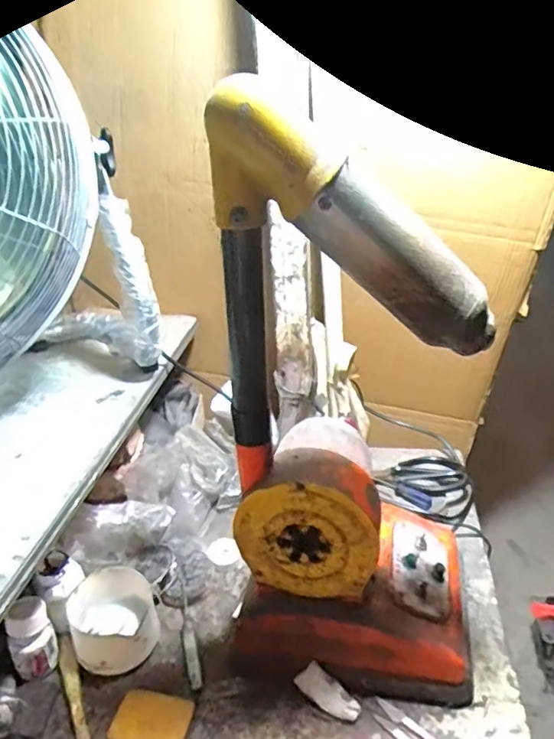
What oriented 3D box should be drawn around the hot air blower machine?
[{"bbox_3d":[0.075,0.054,0.495,0.228,0.507,0.173,3,31,10],"label":"hot air blower machine"}]

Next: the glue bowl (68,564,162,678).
[{"bbox_3d":[-0.175,0.268,0.600,0.087,0.058,0.092,-13,32,-16],"label":"glue bowl"}]

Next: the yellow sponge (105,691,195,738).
[{"bbox_3d":[-0.119,0.332,0.528,0.070,0.014,0.055,3,31,11],"label":"yellow sponge"}]

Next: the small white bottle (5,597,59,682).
[{"bbox_3d":[-0.252,0.273,0.574,0.042,0.074,0.042,-17,33,-23],"label":"small white bottle"}]

